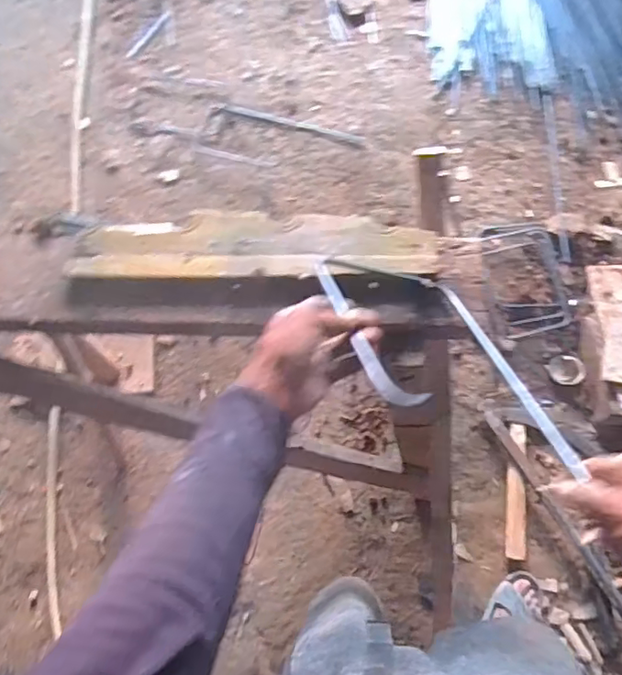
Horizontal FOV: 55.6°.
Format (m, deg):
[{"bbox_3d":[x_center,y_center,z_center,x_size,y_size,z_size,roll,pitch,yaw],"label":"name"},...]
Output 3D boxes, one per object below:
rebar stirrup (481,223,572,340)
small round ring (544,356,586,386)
[{"bbox_3d":[0.545,-0.156,1.504,0.182,0.021,0.303,-10,75,-2],"label":"rebar stirrup"},{"bbox_3d":[0.623,0.079,1.437,0.070,0.028,0.080,-22,76,-5],"label":"small round ring"}]

